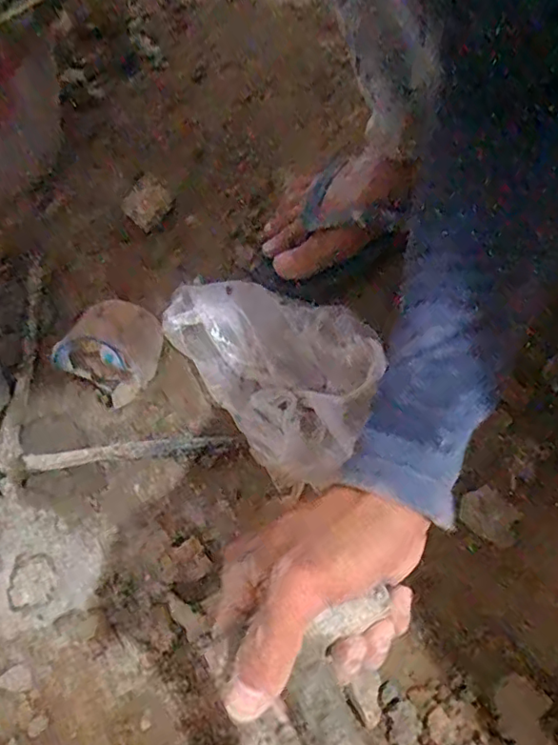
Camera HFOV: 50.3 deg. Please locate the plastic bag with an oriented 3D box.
[{"bbox_3d":[0.005,-0.013,0.527,0.140,0.028,0.203,-34,70,-13],"label":"plastic bag"}]

